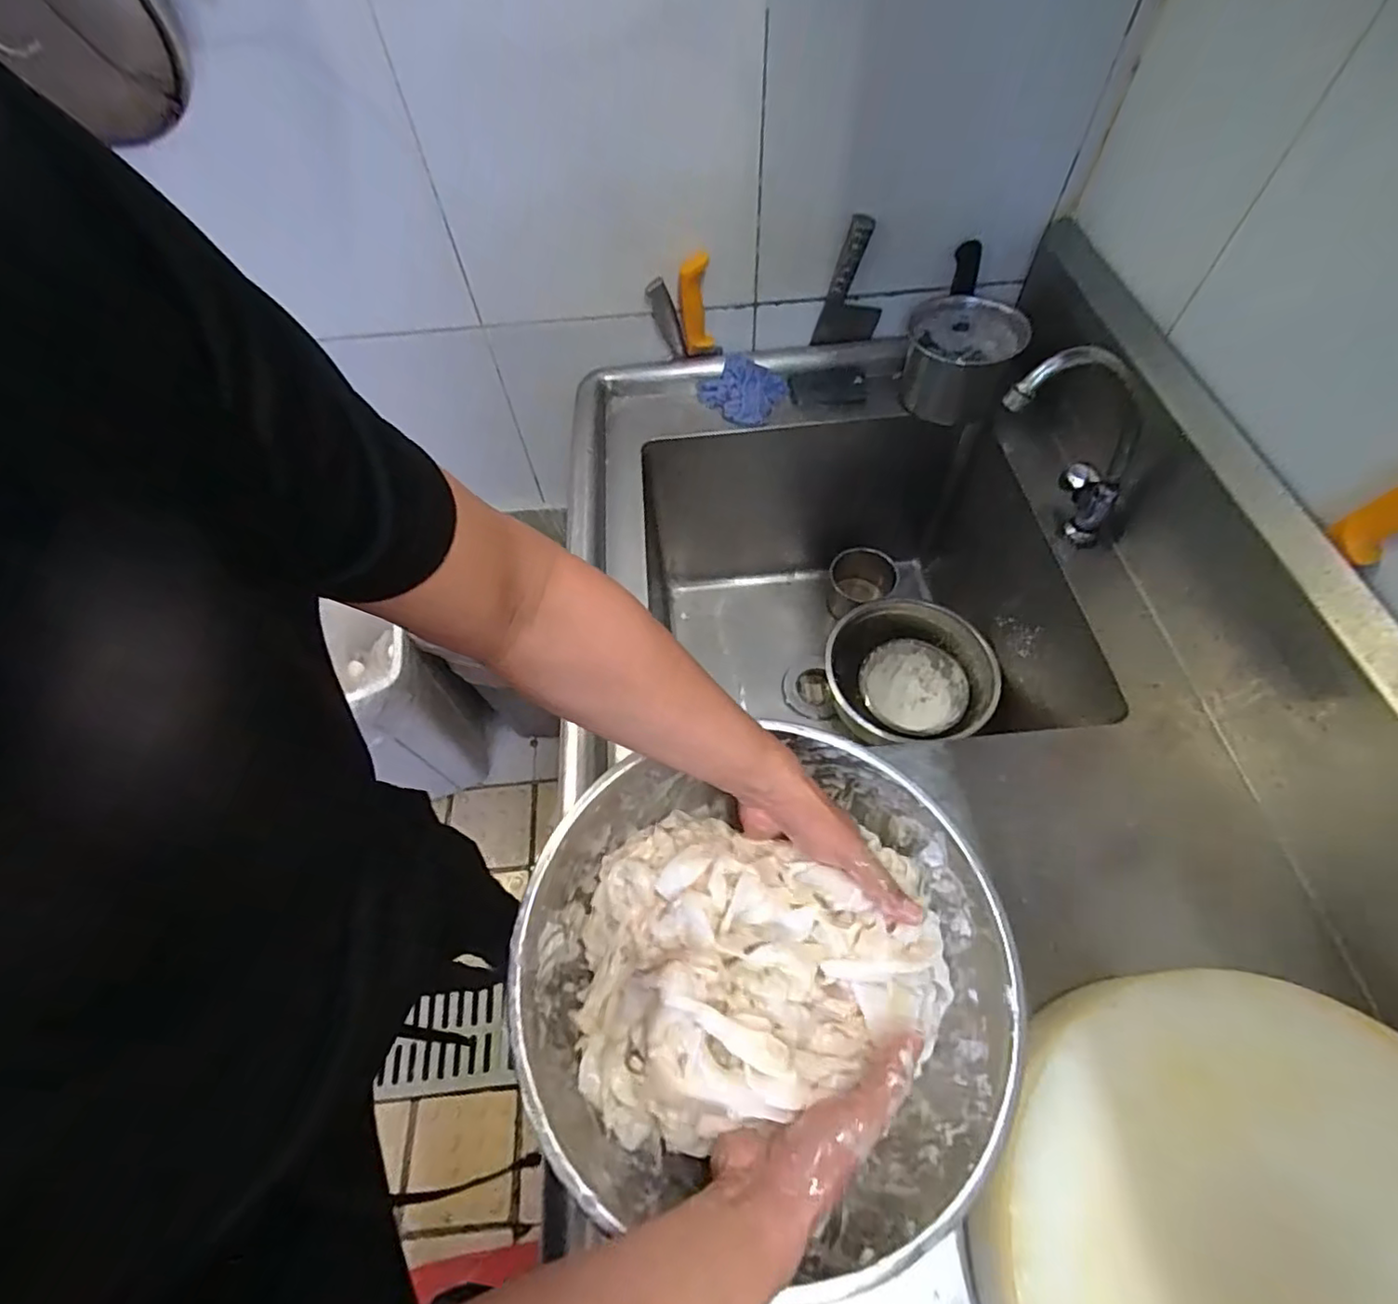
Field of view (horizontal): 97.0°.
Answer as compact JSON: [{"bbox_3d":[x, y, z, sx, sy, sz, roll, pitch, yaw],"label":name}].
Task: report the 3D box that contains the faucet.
[{"bbox_3d":[0.403,-0.224,0.651,0.096,0.269,0.075,-23,53,31],"label":"faucet"}]

